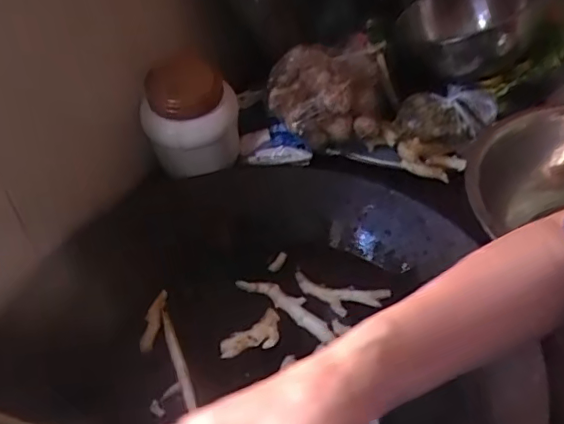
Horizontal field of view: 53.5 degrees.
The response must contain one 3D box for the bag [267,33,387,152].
[{"bbox_3d":[0.067,-0.184,0.845,0.166,0.103,0.147,-6,42,-1],"label":"bag"}]

